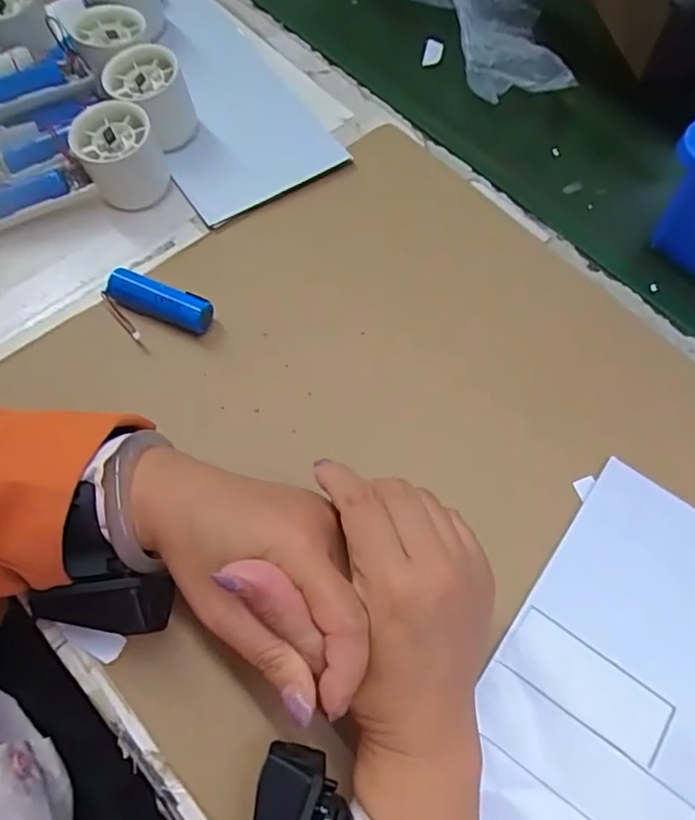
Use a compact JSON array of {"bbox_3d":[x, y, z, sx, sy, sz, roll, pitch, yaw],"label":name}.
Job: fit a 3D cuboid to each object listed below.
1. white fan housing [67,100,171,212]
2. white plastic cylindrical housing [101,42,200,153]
[{"bbox_3d":[-0.166,-0.186,0.450,0.058,0.056,0.049,-16,64,-10],"label":"white fan housing"},{"bbox_3d":[-0.152,-0.238,0.472,0.051,0.055,0.053,1,63,-1],"label":"white plastic cylindrical housing"}]

